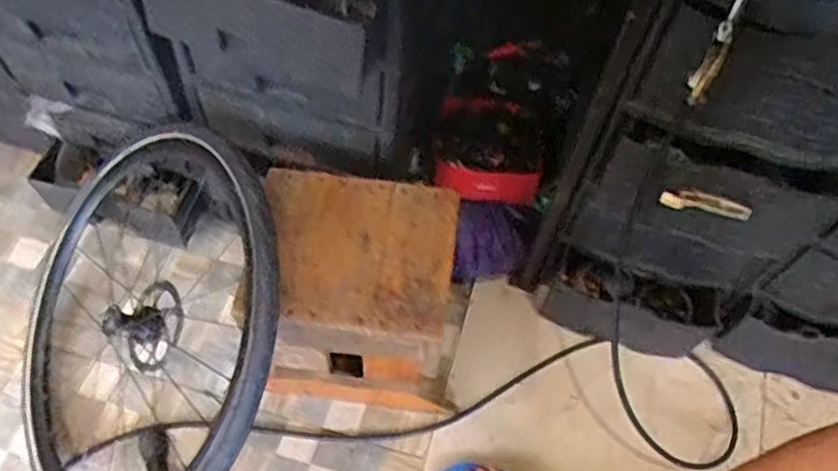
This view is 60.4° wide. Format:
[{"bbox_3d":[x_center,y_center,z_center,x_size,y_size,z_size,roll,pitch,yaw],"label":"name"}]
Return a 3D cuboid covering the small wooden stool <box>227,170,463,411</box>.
[{"bbox_3d":[-0.094,0.110,1.254,0.319,0.406,0.269,9,63,2],"label":"small wooden stool"}]

